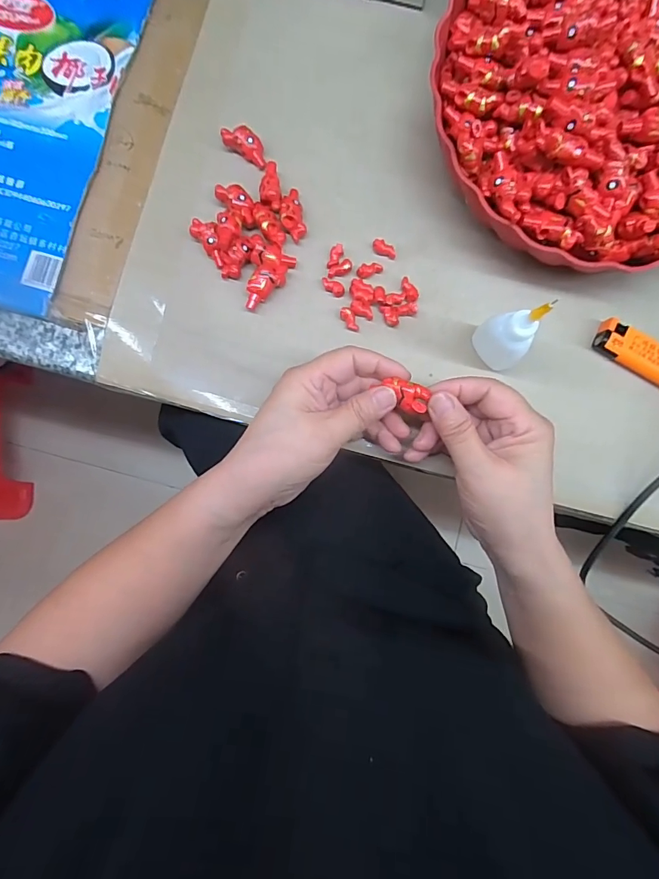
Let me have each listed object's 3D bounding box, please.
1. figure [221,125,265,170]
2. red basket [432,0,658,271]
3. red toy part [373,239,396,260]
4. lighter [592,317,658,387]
[{"bbox_3d":[-0.060,-0.217,0.315,0.036,0.010,0.017,33,88,1],"label":"figure"},{"bbox_3d":[0.189,-0.227,0.281,0.233,0.072,0.229,-4,88,0],"label":"red basket"},{"bbox_3d":[0.040,-0.138,0.314,0.019,0.007,0.009,23,88,1],"label":"red toy part"},{"bbox_3d":[0.224,-0.055,0.301,0.079,0.009,0.026,28,88,1],"label":"lighter"}]

